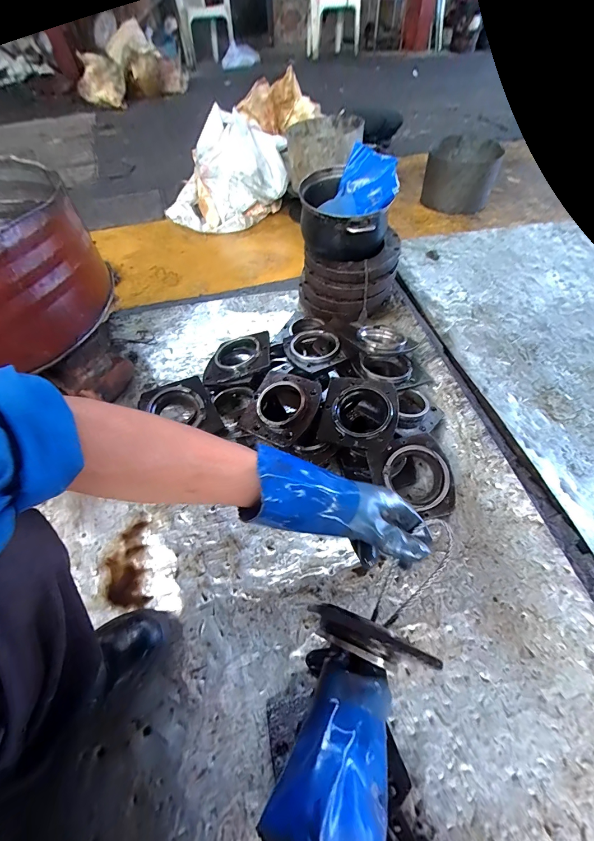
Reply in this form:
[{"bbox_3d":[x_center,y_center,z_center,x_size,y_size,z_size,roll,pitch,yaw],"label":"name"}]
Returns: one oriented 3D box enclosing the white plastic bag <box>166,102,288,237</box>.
[{"bbox_3d":[-0.253,-0.894,1.200,0.239,0.247,0.457,36,65,24],"label":"white plastic bag"}]

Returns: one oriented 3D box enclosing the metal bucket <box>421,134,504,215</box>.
[{"bbox_3d":[0.628,-0.946,1.285,0.247,0.167,0.247,17,58,15],"label":"metal bucket"}]

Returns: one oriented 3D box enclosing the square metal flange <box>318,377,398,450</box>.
[{"bbox_3d":[0.131,-0.021,0.678,0.144,0.029,0.161,13,57,12],"label":"square metal flange"}]

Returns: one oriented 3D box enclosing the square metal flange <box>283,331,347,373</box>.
[{"bbox_3d":[0.041,-0.170,0.804,0.124,0.026,0.130,-22,58,-5],"label":"square metal flange"}]

